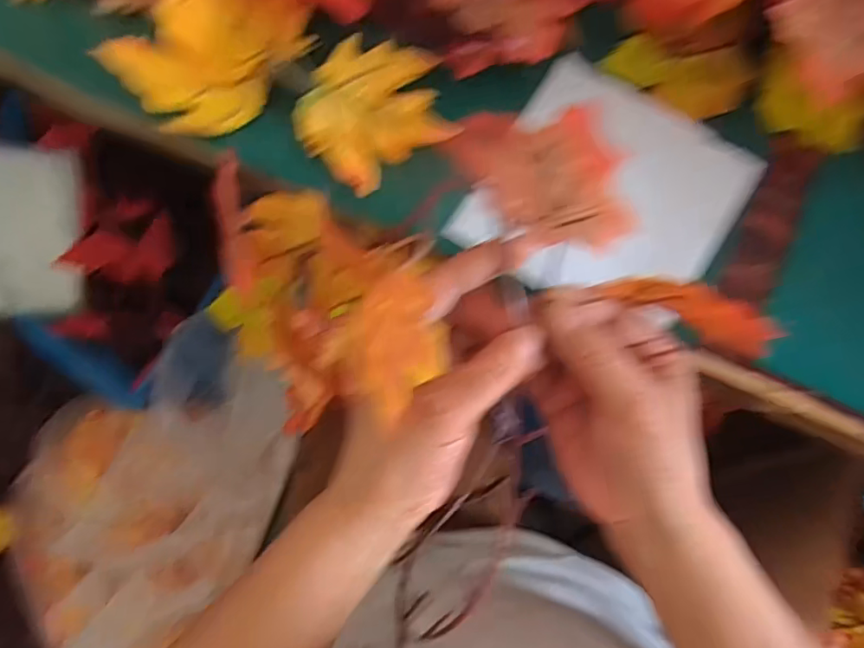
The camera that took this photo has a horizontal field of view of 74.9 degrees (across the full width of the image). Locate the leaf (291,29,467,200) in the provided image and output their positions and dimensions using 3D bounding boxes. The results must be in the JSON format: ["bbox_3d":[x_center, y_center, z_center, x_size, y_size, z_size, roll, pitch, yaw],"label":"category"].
[{"bbox_3d":[-0.038,-0.134,0.351,0.092,0.015,0.084,-34,78,-8],"label":"leaf"}]

